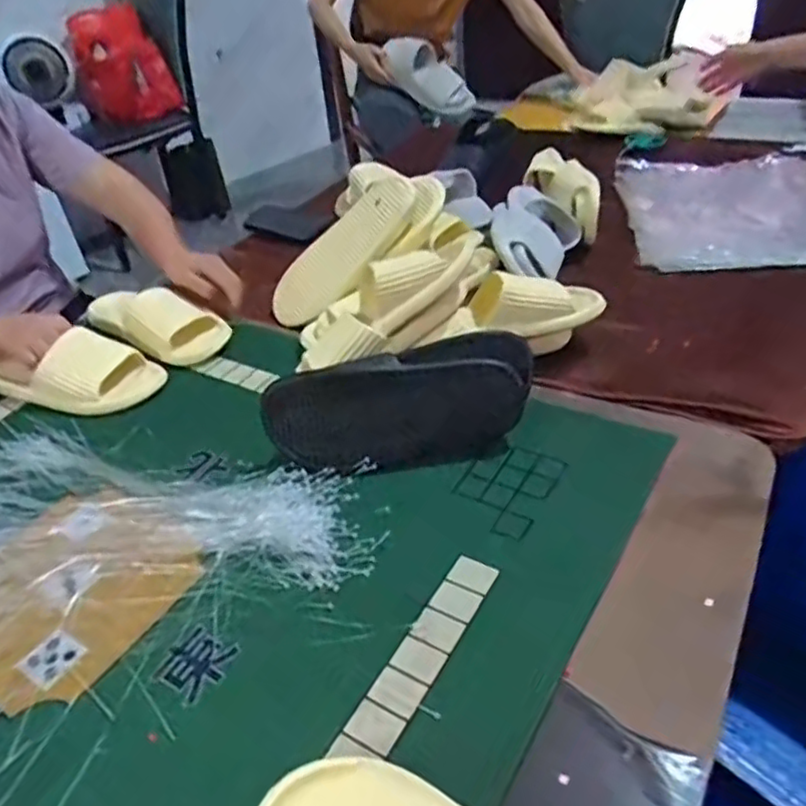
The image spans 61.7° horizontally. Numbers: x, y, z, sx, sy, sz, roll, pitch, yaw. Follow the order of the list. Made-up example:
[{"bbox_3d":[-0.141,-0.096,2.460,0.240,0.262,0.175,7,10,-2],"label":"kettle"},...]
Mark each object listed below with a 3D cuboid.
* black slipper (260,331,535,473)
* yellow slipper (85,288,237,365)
[{"bbox_3d":[-0.001,0.003,0.712,0.284,0.126,0.066,-8,4,-2],"label":"black slipper"},{"bbox_3d":[-0.359,-0.122,0.960,0.224,0.067,0.095,17,42,27],"label":"yellow slipper"}]

